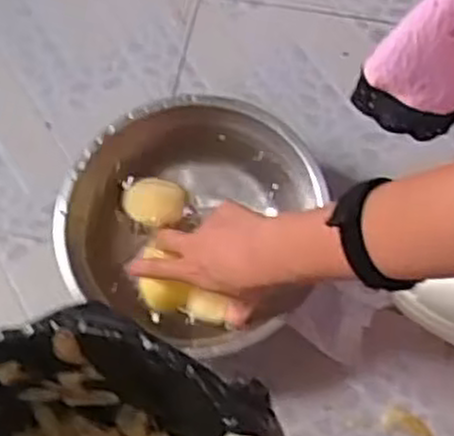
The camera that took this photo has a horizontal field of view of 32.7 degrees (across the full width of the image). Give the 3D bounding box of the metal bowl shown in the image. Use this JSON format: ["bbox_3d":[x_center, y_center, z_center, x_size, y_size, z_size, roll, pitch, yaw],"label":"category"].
[{"bbox_3d":[-0.030,0.003,0.698,0.219,0.079,0.208,-1,70,2],"label":"metal bowl"}]

